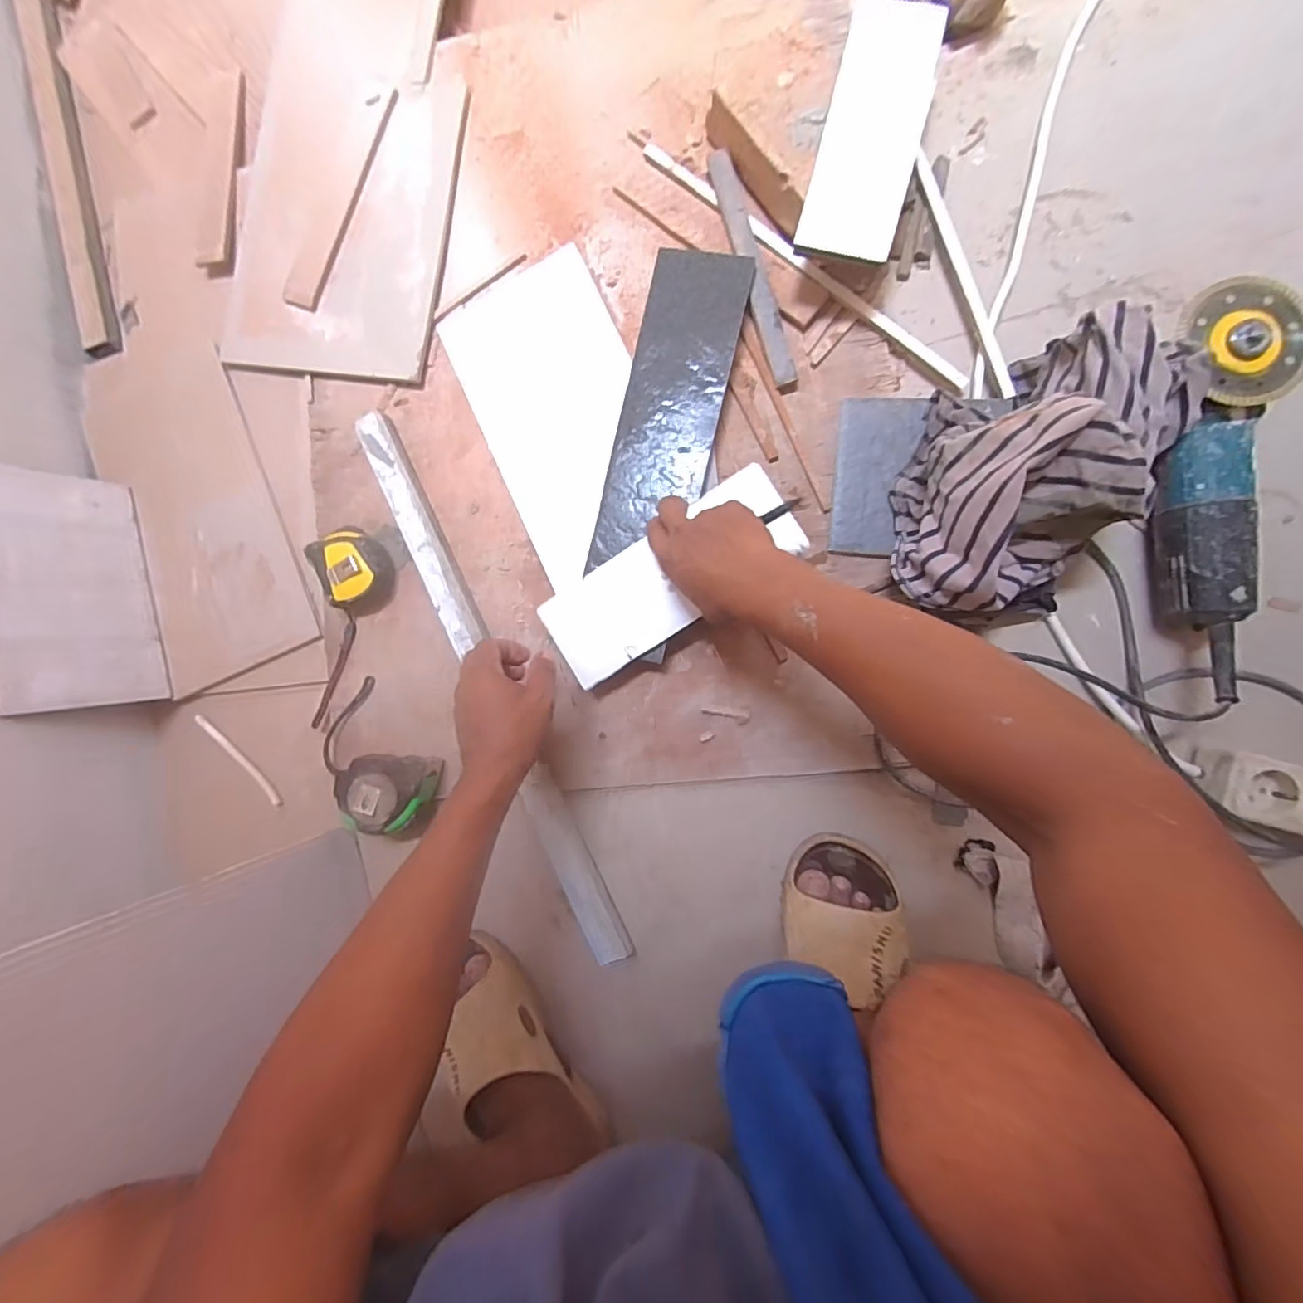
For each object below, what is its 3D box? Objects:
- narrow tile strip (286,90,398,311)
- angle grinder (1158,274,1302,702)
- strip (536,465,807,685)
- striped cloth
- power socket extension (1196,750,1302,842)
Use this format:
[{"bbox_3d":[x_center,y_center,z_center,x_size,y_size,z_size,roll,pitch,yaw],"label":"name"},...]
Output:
[{"bbox_3d":[-0.326,-0.477,0.585,0.038,0.009,0.235,25,92,5],"label":"narrow tile strip"},{"bbox_3d":[0.477,-0.141,0.466,0.078,0.090,0.294,-5,89,6],"label":"angle grinder"},{"bbox_3d":[0.015,-0.070,0.524,0.248,0.015,0.097,-36,86,8],"label":"strip"},{"bbox_3d":[0.311,-0.146,0.453,0.171,0.137,0.255,23,92,5],"label":"striped cloth"},{"bbox_3d":[0.523,0.121,0.463,0.116,0.033,0.059,13,91,6],"label":"power socket extension"}]

